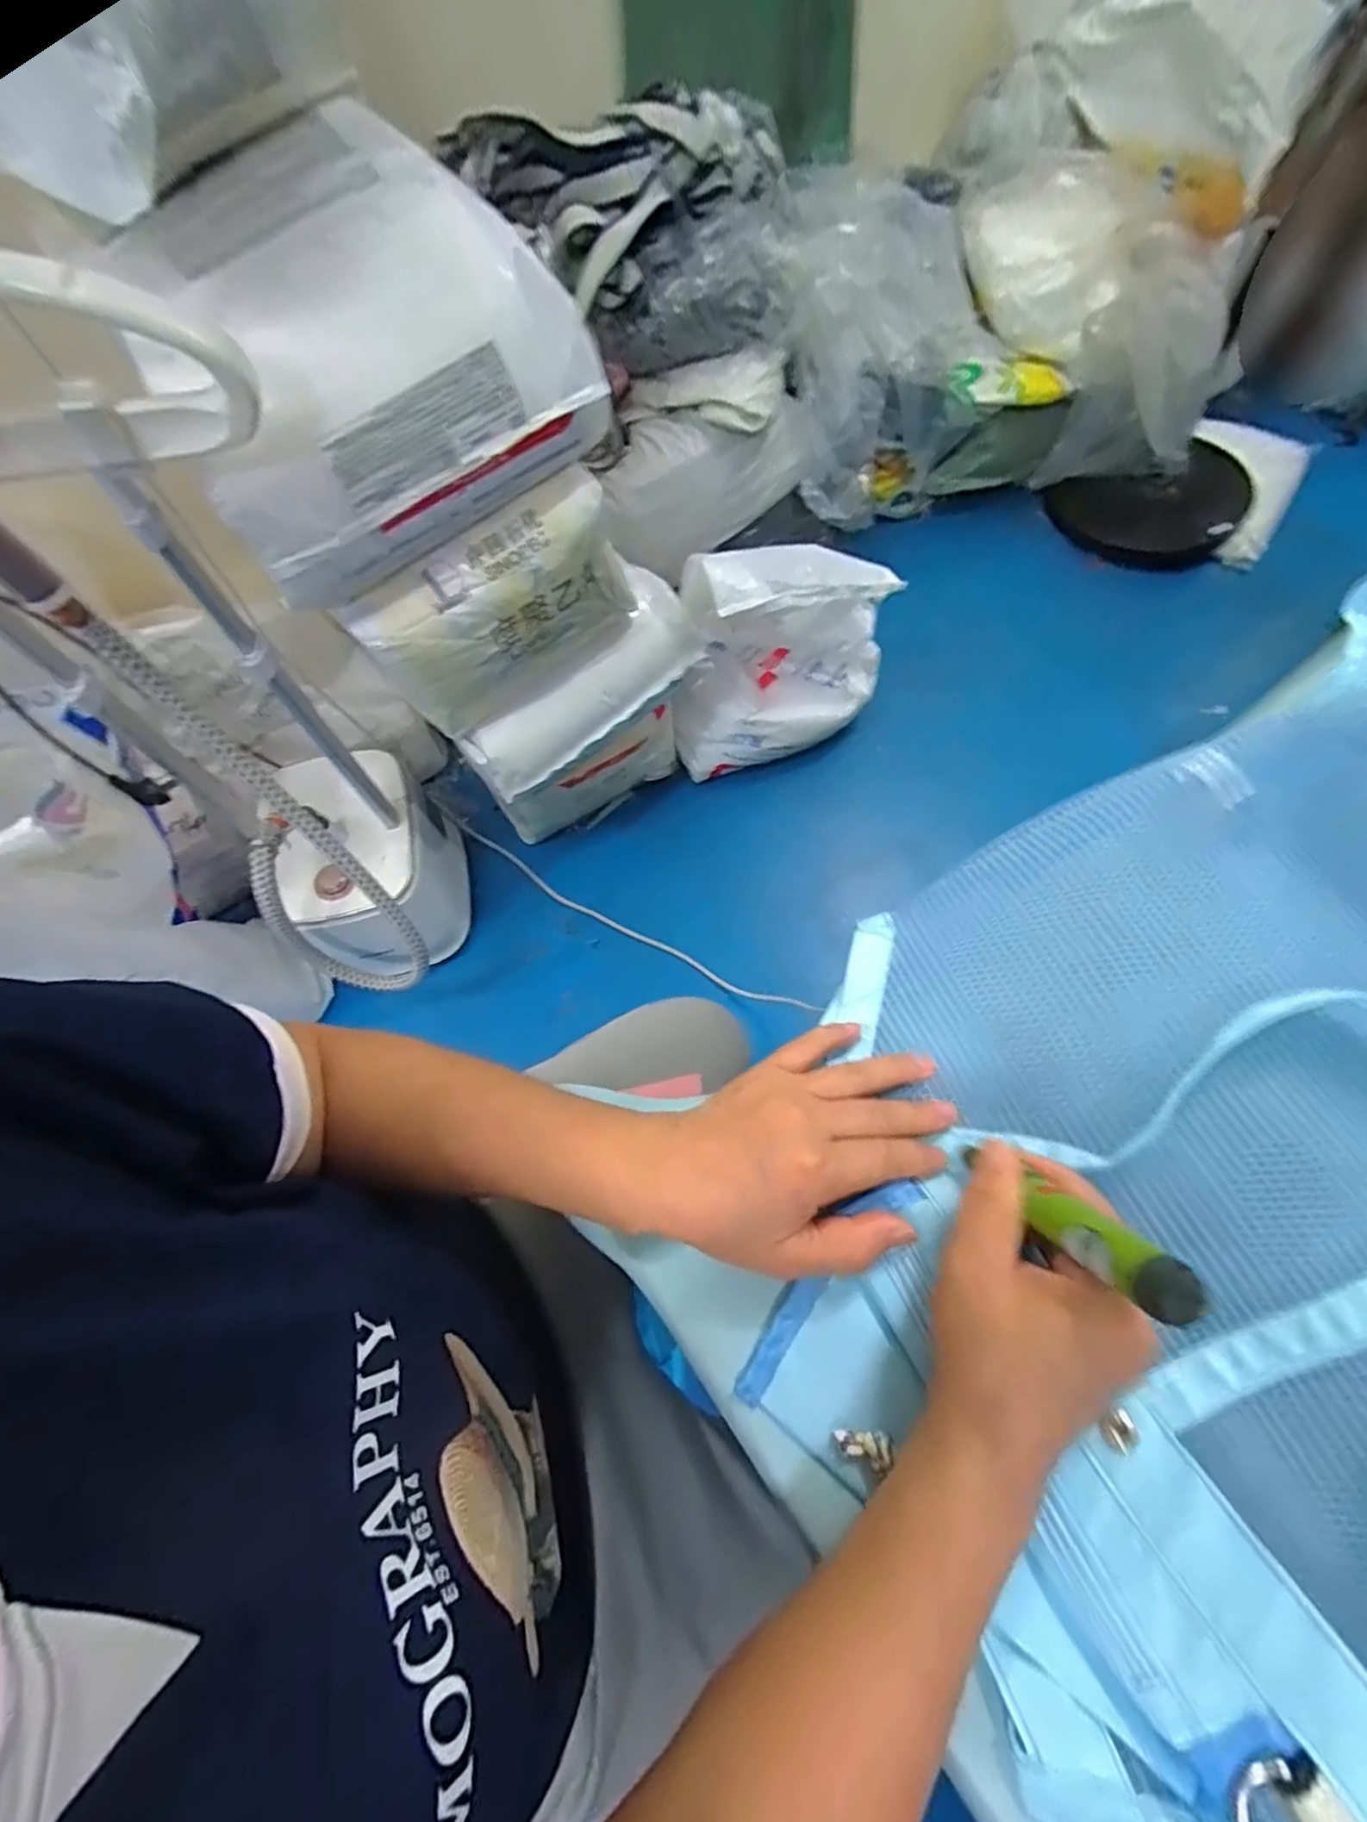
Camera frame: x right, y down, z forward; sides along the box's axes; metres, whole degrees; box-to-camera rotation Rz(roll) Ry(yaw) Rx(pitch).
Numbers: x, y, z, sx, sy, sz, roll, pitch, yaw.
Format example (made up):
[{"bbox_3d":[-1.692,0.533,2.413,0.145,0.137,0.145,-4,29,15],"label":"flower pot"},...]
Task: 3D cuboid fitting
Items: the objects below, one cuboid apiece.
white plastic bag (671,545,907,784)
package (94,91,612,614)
[{"bbox_3d":[0.168,-0.419,1.106,0.380,0.349,0.142,-19,67,-6],"label":"white plastic bag"},{"bbox_3d":[-0.294,-0.504,0.630,0.366,0.242,0.213,-39,70,-14],"label":"package"}]

